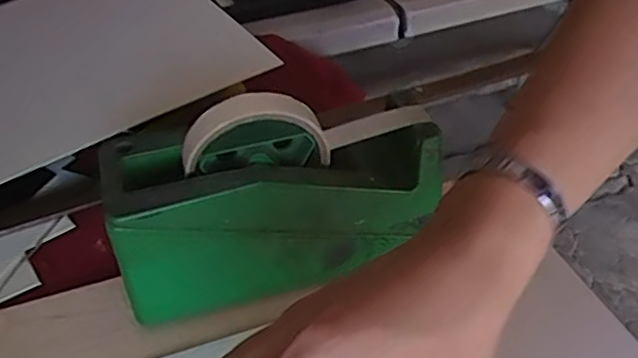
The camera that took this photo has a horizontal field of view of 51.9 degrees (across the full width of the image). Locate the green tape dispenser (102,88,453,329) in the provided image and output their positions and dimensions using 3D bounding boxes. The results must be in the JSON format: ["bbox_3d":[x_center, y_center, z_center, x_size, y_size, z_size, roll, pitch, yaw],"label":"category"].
[{"bbox_3d":[-0.025,0.013,0.399,0.193,0.124,0.076,-10,41,-10],"label":"green tape dispenser"}]

